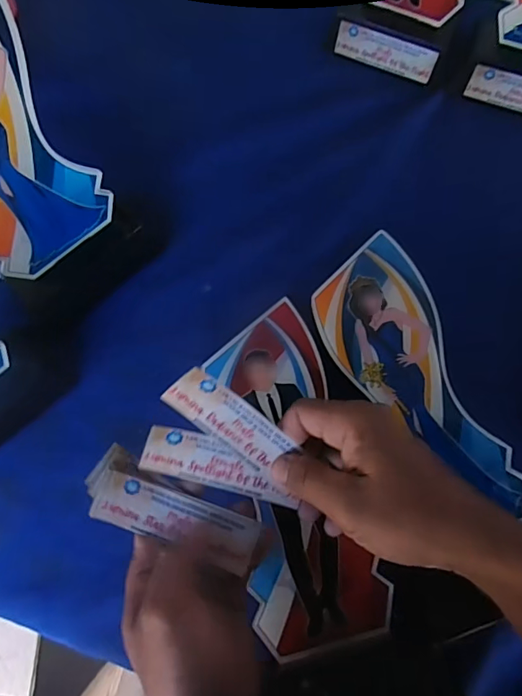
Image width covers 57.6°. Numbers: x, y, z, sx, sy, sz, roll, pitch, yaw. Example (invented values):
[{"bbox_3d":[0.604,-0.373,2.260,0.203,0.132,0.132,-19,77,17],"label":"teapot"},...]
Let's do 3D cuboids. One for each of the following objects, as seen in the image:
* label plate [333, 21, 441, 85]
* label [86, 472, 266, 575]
[{"bbox_3d":[0.125,-0.296,0.476,0.101,0.035,0.006,24,54,7],"label":"label plate"},{"bbox_3d":[-0.053,0.108,0.299,0.103,0.007,0.029,19,75,-1],"label":"label"}]

